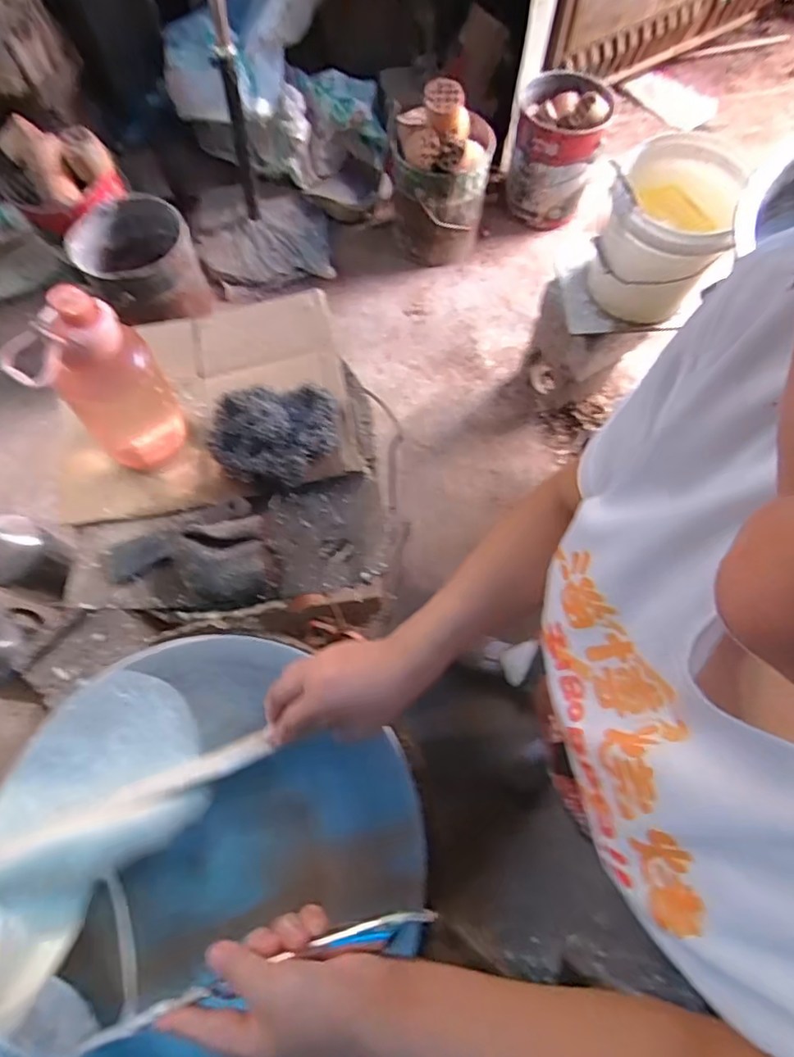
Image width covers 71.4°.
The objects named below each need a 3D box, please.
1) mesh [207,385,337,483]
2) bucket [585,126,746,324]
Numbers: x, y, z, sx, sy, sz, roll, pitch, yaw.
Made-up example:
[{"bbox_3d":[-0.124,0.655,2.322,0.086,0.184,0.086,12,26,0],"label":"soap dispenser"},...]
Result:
[{"bbox_3d":[-0.162,-0.127,0.707,0.160,0.035,0.130,4,69,3],"label":"mesh"},{"bbox_3d":[0.530,-0.598,1.127,0.227,0.236,0.288,15,70,7],"label":"bucket"}]

